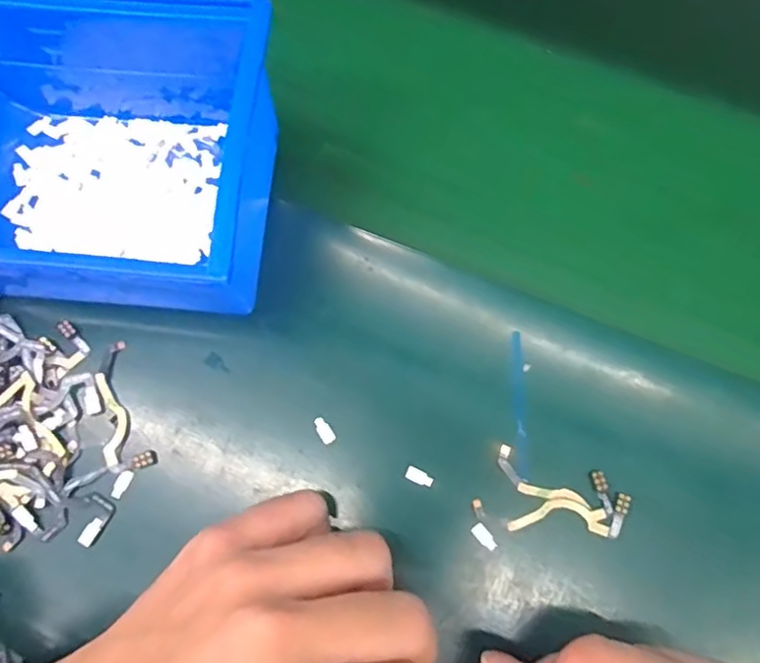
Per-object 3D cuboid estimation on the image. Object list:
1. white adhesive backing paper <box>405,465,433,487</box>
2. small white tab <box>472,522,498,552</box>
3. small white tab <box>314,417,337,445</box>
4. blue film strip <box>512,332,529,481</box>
[{"bbox_3d":[0.016,0.058,0.250,0.011,0.004,0.005,23,75,4],"label":"white adhesive backing paper"},{"bbox_3d":[0.041,0.079,0.244,0.005,0.004,0.011,-42,80,-12],"label":"small white tab"},{"bbox_3d":[-0.023,0.040,0.255,0.005,0.004,0.011,-34,79,-10],"label":"small white tab"},{"bbox_3d":[0.056,0.029,0.255,0.005,0.004,0.059,0,74,1],"label":"blue film strip"}]

